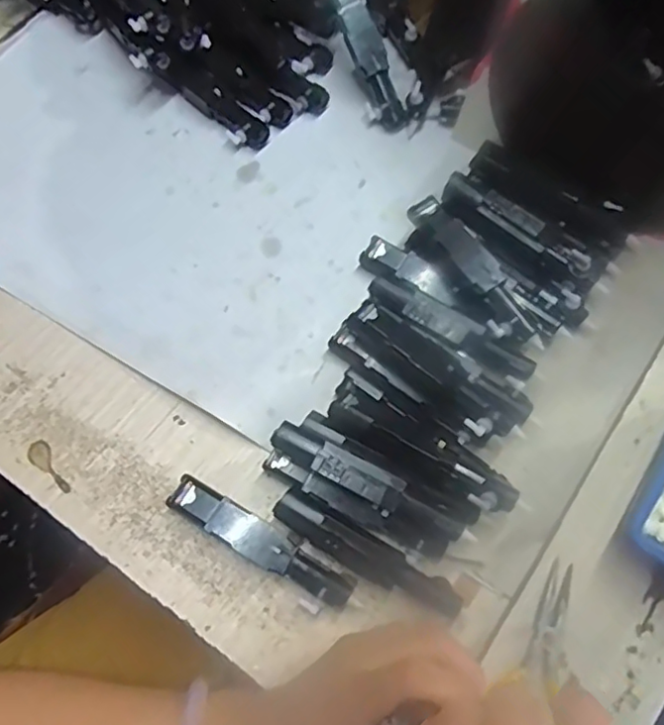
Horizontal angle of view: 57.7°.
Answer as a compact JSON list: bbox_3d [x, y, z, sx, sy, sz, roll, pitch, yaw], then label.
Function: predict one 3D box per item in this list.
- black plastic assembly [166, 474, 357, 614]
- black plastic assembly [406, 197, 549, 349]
[{"bbox_3d":[-0.043,0.111,0.362,0.120,0.017,0.029,29,73,7],"label":"black plastic assembly"},{"bbox_3d":[0.099,-0.063,0.409,0.028,0.017,0.127,-33,76,-12],"label":"black plastic assembly"}]

